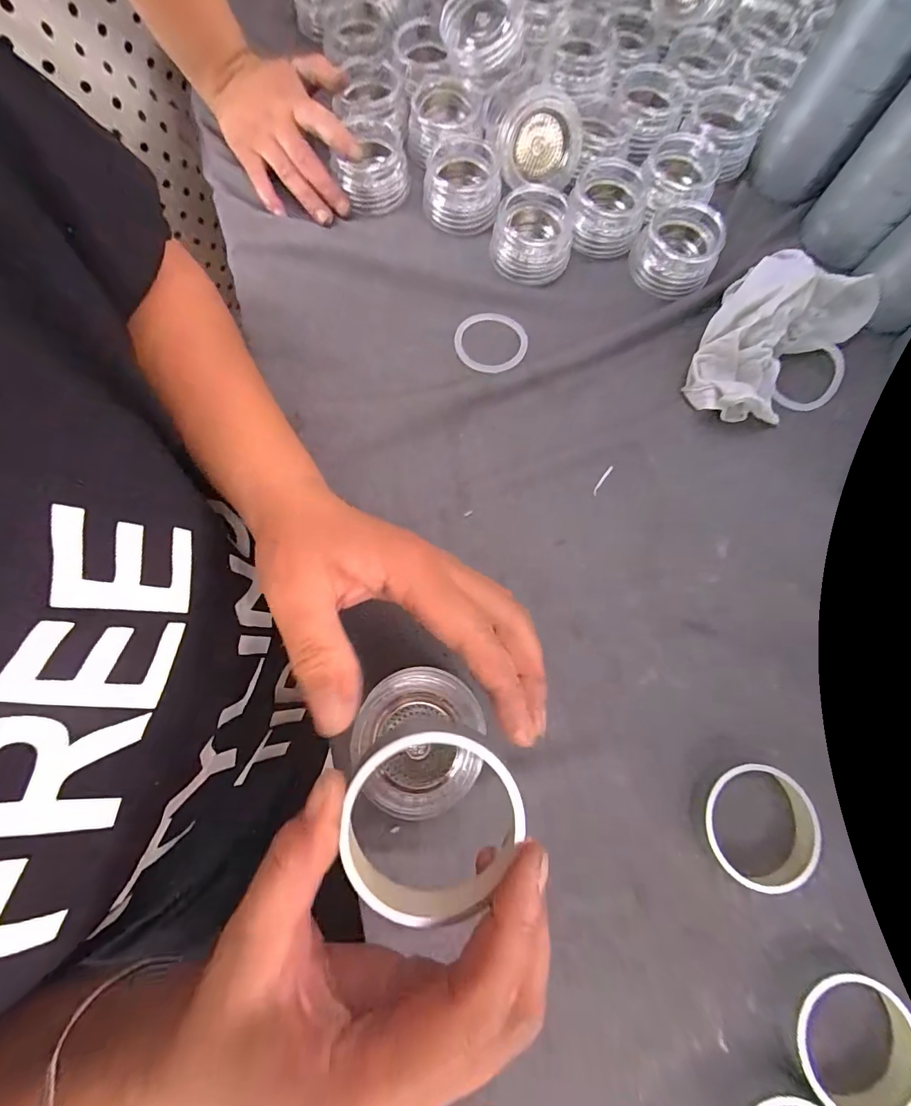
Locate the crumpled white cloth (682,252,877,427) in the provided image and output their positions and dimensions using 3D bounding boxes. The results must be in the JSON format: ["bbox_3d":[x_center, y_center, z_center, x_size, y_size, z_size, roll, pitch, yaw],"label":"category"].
[{"bbox_3d":[0.230,-0.152,0.315,0.099,0.045,0.144,42,81,9],"label":"crumpled white cloth"}]

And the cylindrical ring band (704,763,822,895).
[{"bbox_3d":[0.173,0.156,0.256,0.057,0.022,0.064,8,77,2],"label":"cylindrical ring band"}]

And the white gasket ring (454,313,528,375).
[{"bbox_3d":[0.027,-0.161,0.337,0.055,0.004,0.054,0,77,1],"label":"white gasket ring"}]

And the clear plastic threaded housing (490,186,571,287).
[{"bbox_3d":[0.059,-0.247,0.347,0.059,0.032,0.057,5,77,2],"label":"clear plastic threaded housing"}]

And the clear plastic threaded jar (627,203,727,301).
[{"bbox_3d":[0.169,-0.234,0.340,0.059,0.032,0.063,0,77,1],"label":"clear plastic threaded jar"}]

